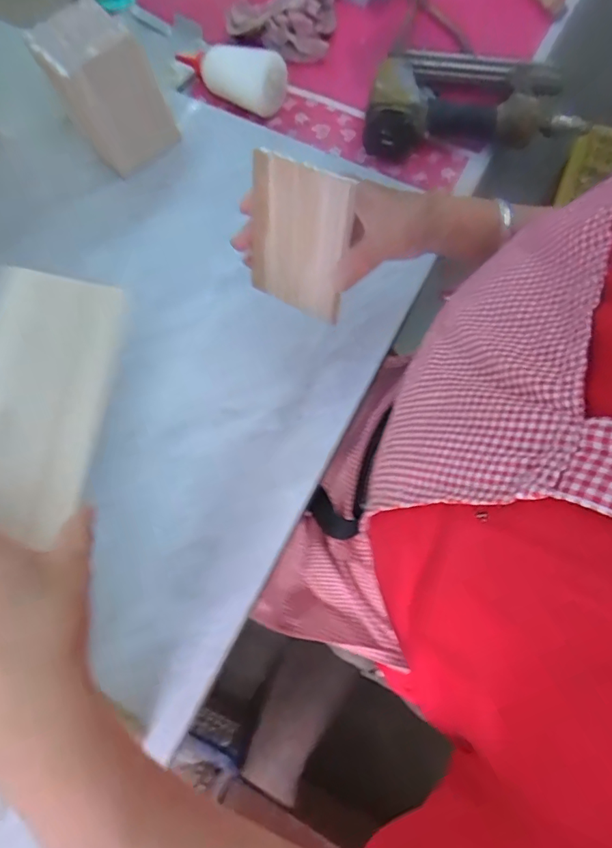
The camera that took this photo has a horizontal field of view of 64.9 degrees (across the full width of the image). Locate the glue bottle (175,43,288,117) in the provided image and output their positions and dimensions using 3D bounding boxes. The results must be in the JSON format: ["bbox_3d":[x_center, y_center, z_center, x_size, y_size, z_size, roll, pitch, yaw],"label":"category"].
[{"bbox_3d":[-0.098,-0.430,0.585,0.150,0.049,0.052,16,75,6],"label":"glue bottle"}]

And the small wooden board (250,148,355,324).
[{"bbox_3d":[-0.008,-0.139,0.366,0.082,0.106,0.009,26,44,19],"label":"small wooden board"}]

